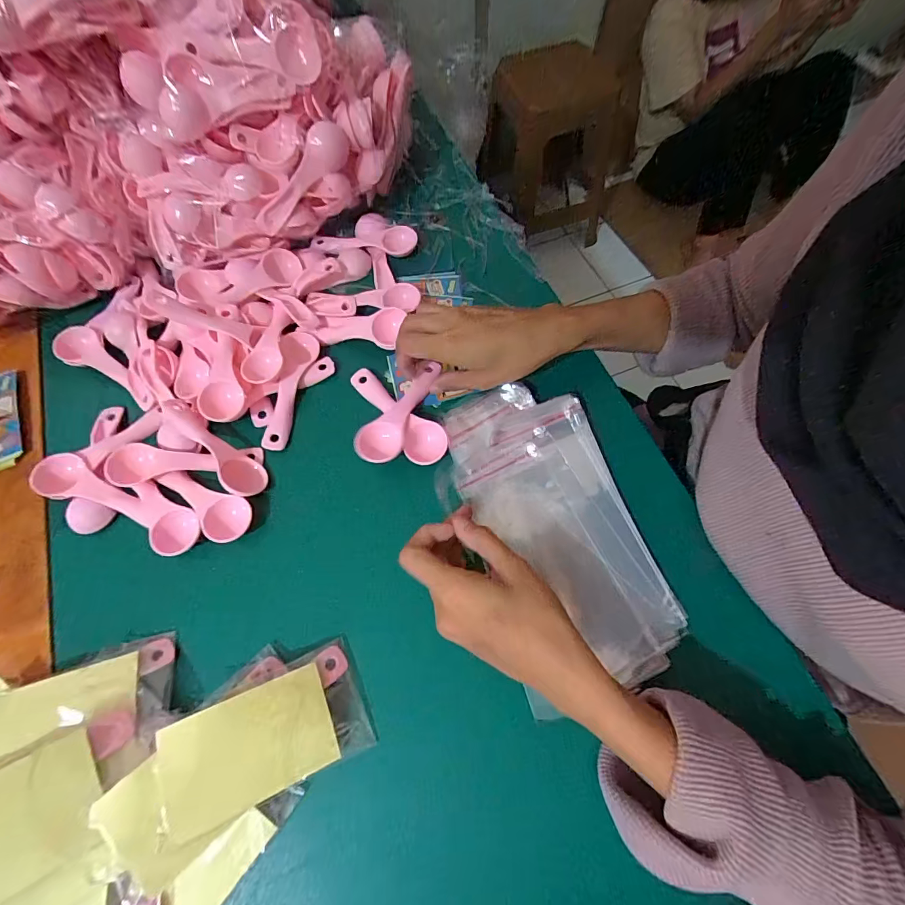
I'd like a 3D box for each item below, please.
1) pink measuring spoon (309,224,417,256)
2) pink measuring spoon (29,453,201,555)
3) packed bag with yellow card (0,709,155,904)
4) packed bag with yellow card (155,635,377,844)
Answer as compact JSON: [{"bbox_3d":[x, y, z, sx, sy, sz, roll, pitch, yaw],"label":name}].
[{"bbox_3d":[-0.093,-0.220,0.435,0.112,0.014,0.030,5,67,3],"label":"pink measuring spoon"},{"bbox_3d":[-0.264,0.037,0.330,0.144,0.014,0.037,23,69,10],"label":"pink measuring spoon"},{"bbox_3d":[-0.233,0.198,0.227,0.113,0.011,0.062,-16,74,-36],"label":"packed bag with yellow card"},{"bbox_3d":[-0.112,0.173,0.261,0.116,0.015,0.065,-13,74,-30],"label":"packed bag with yellow card"}]

